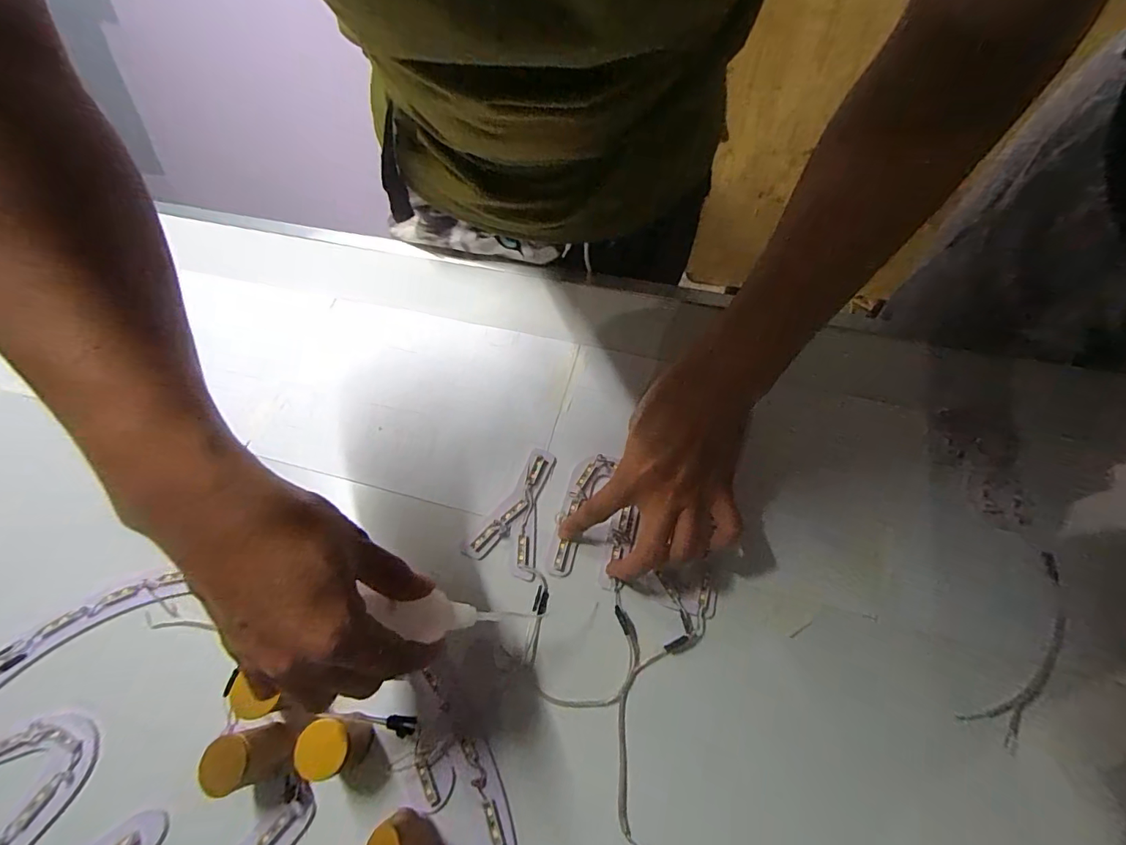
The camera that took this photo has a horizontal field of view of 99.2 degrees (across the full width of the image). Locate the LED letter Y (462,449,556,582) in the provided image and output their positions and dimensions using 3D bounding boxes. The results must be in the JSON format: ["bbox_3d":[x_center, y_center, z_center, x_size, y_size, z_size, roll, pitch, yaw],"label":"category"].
[{"bbox_3d":[-0.041,0.072,0.413,0.058,0.008,0.109,12,64,9],"label":"LED letter Y"}]

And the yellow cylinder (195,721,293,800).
[{"bbox_3d":[-0.208,0.221,0.316,0.036,0.037,0.032,-16,64,-5],"label":"yellow cylinder"}]

